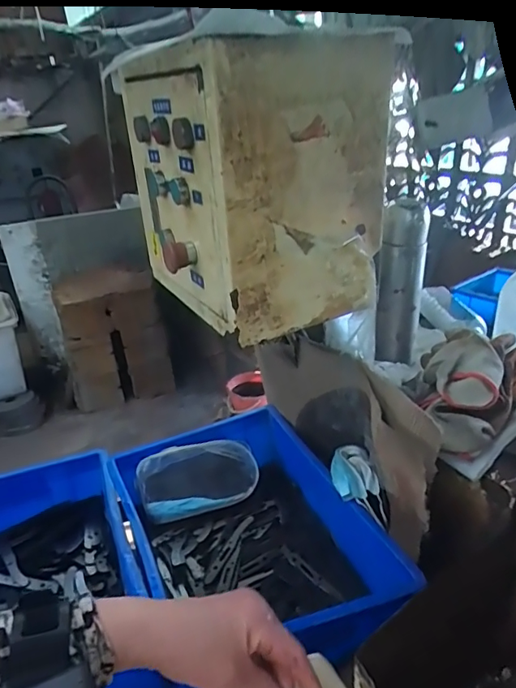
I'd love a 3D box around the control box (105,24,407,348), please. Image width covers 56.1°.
[{"bbox_3d":[-0.018,-0.191,0.601,0.211,0.280,0.272,-21,32,-31],"label":"control box"}]

